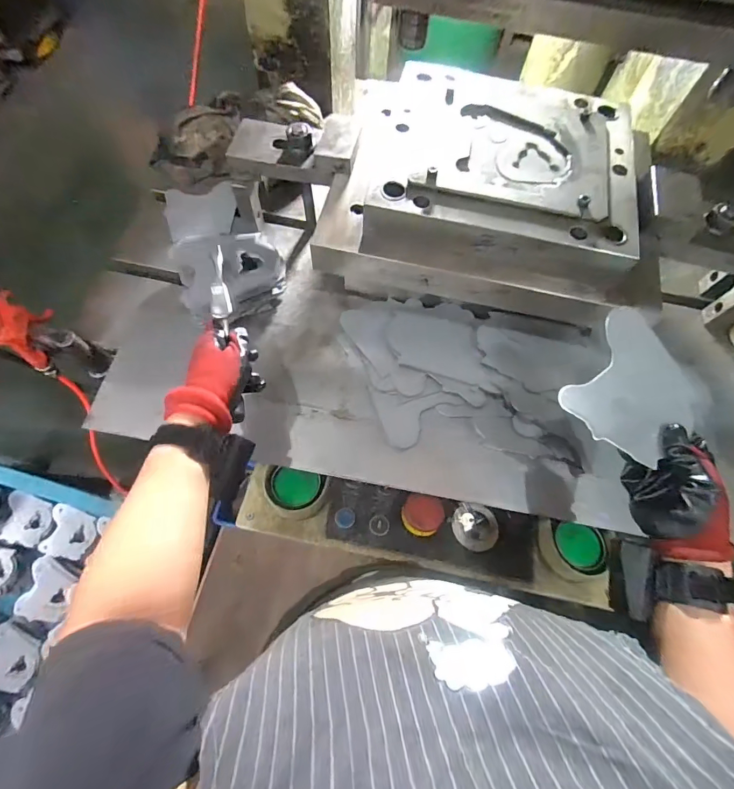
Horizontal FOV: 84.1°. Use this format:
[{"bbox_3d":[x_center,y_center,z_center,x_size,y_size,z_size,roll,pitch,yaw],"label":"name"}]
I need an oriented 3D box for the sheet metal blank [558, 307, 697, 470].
[{"bbox_3d":[0.271,-0.007,0.418,0.126,0.007,0.124,45,85,-1],"label":"sheet metal blank"}]

